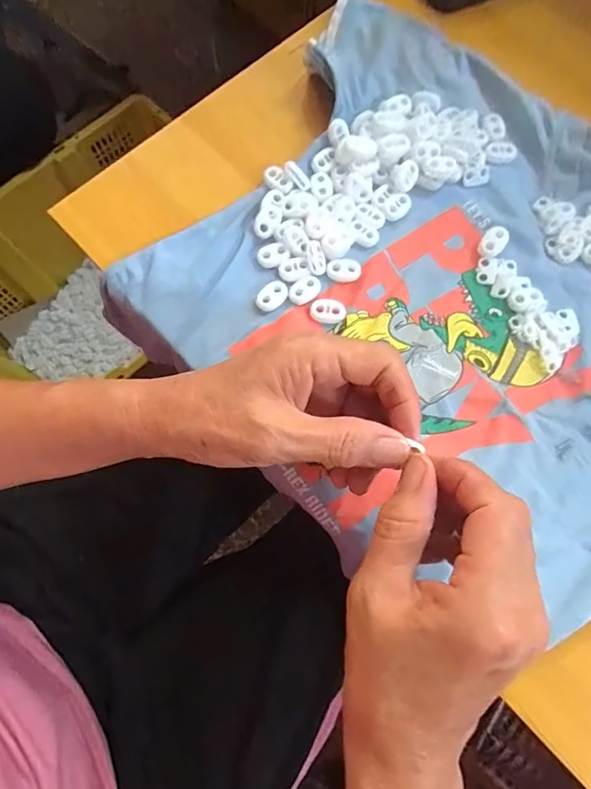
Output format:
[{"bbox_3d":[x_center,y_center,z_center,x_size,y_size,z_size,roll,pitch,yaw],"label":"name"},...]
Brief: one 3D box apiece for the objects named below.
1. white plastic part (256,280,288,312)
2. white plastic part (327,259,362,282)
[{"bbox_3d":[-0.015,-0.064,0.302,0.016,0.005,0.022,39,78,9],"label":"white plastic part"},{"bbox_3d":[0.032,-0.082,0.307,0.022,0.004,0.014,-7,75,-2],"label":"white plastic part"}]

